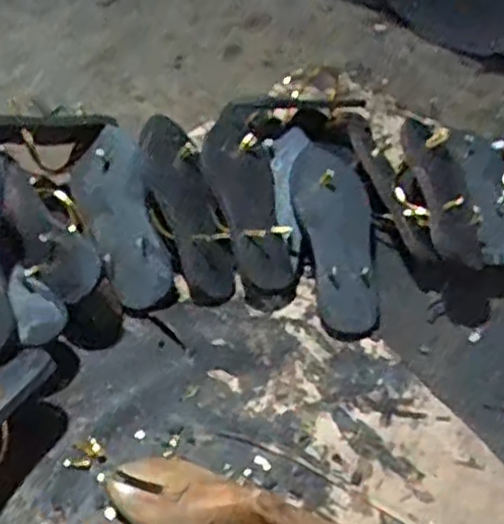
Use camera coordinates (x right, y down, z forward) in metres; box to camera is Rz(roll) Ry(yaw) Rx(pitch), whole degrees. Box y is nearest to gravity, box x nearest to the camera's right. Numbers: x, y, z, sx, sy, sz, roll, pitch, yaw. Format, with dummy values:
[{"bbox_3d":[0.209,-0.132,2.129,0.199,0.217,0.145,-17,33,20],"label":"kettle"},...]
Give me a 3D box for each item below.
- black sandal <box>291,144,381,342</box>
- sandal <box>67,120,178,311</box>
[{"bbox_3d":[0.105,-0.042,0.891,0.097,0.038,0.282,-2,62,-5],"label":"black sandal"},{"bbox_3d":[-0.155,-0.051,0.867,0.084,0.039,0.235,-15,72,-17],"label":"sandal"}]

